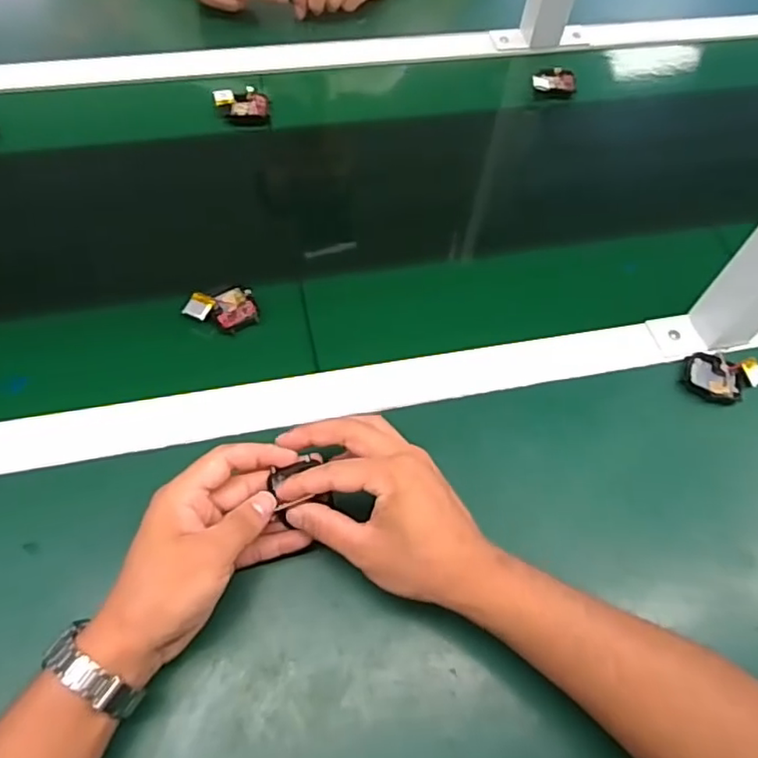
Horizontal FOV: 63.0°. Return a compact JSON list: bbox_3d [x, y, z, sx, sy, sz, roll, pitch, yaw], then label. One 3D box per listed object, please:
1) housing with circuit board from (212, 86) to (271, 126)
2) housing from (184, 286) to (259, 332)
[{"bbox_3d":[-0.142,-0.285,0.644,0.055,0.020,0.037,-2,59,-5],"label":"housing with circuit board"},{"bbox_3d":[-0.129,-0.057,0.510,0.054,0.017,0.042,-27,64,-18],"label":"housing"}]

